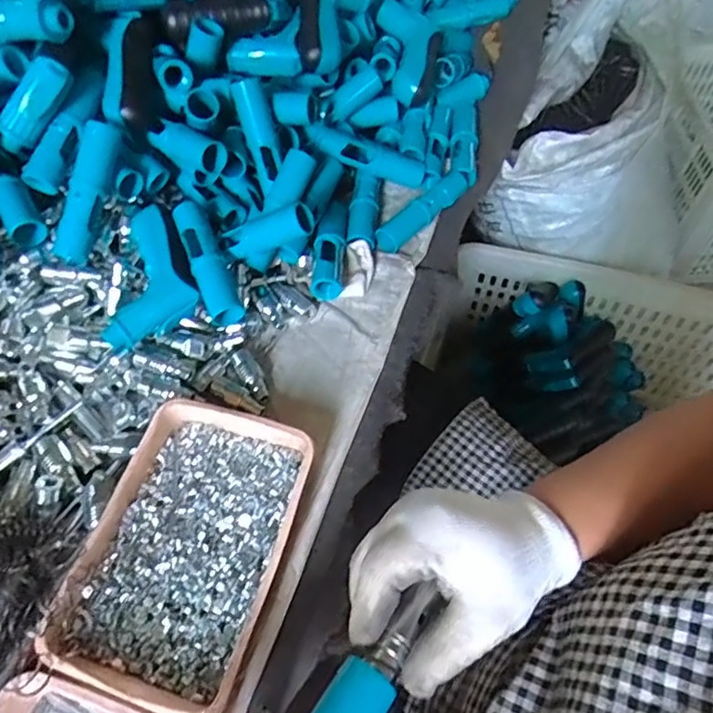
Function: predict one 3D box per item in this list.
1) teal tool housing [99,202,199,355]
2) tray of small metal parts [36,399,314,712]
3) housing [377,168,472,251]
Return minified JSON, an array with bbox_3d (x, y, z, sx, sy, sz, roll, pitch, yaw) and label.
[{"bbox_3d":[-0.177,-0.073,0.497,0.074,0.038,0.138,4,74,0],"label":"teal tool housing"},{"bbox_3d":[-0.122,0.137,0.411,0.138,0.037,0.203,12,59,8],"label":"tray of small metal parts"},{"bbox_3d":[0.071,-0.158,0.598,0.029,0.030,0.123,40,67,22],"label":"housing"}]

